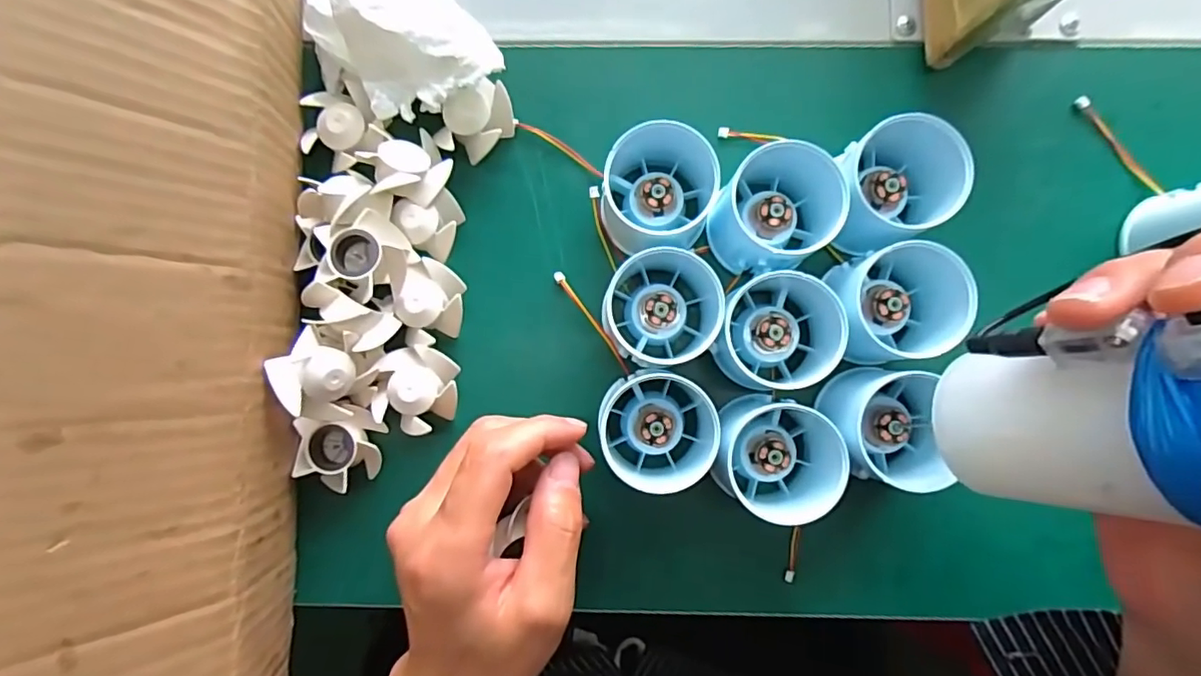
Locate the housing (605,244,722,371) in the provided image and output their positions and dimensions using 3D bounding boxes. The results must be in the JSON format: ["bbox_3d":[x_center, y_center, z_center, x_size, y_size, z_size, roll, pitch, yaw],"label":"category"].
[{"bbox_3d":[0.028,-0.016,0.272,0.051,0.046,0.058,-3,86,1],"label":"housing"}]

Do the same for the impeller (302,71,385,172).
[{"bbox_3d":[-0.136,-0.110,0.295,0.039,0.014,0.044,-23,86,0],"label":"impeller"}]

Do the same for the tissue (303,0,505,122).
[{"bbox_3d":[-0.099,-0.150,0.280,0.068,0.032,0.085,-38,86,-1],"label":"tissue"}]

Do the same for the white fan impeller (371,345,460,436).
[{"bbox_3d":[-0.092,0.026,0.290,0.040,0.019,0.042,8,87,2],"label":"white fan impeller"}]

